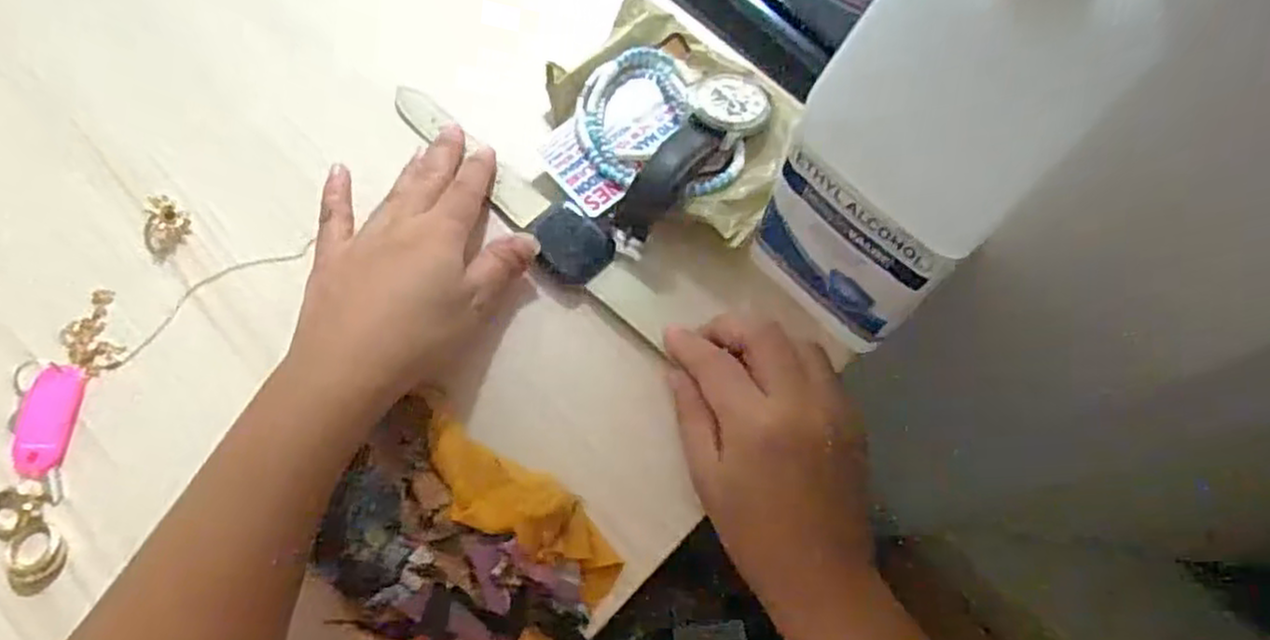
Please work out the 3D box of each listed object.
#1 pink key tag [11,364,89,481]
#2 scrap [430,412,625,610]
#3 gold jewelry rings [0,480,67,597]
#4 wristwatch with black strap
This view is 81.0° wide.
[{"bbox_3d":[-0.267,0.045,0.337,0.022,0.005,0.051,2,68,-2],"label":"pink key tag"},{"bbox_3d":[-0.051,0.083,0.329,0.102,0.025,0.034,30,70,9],"label":"scrap"},{"bbox_3d":[-0.263,0.094,0.322,0.023,0.006,0.046,-27,72,-13],"label":"gold jewelry rings"},{"bbox_3d":[0.027,-0.086,0.386,0.036,0.025,0.113,37,71,11],"label":"wristwatch with black strap"}]

